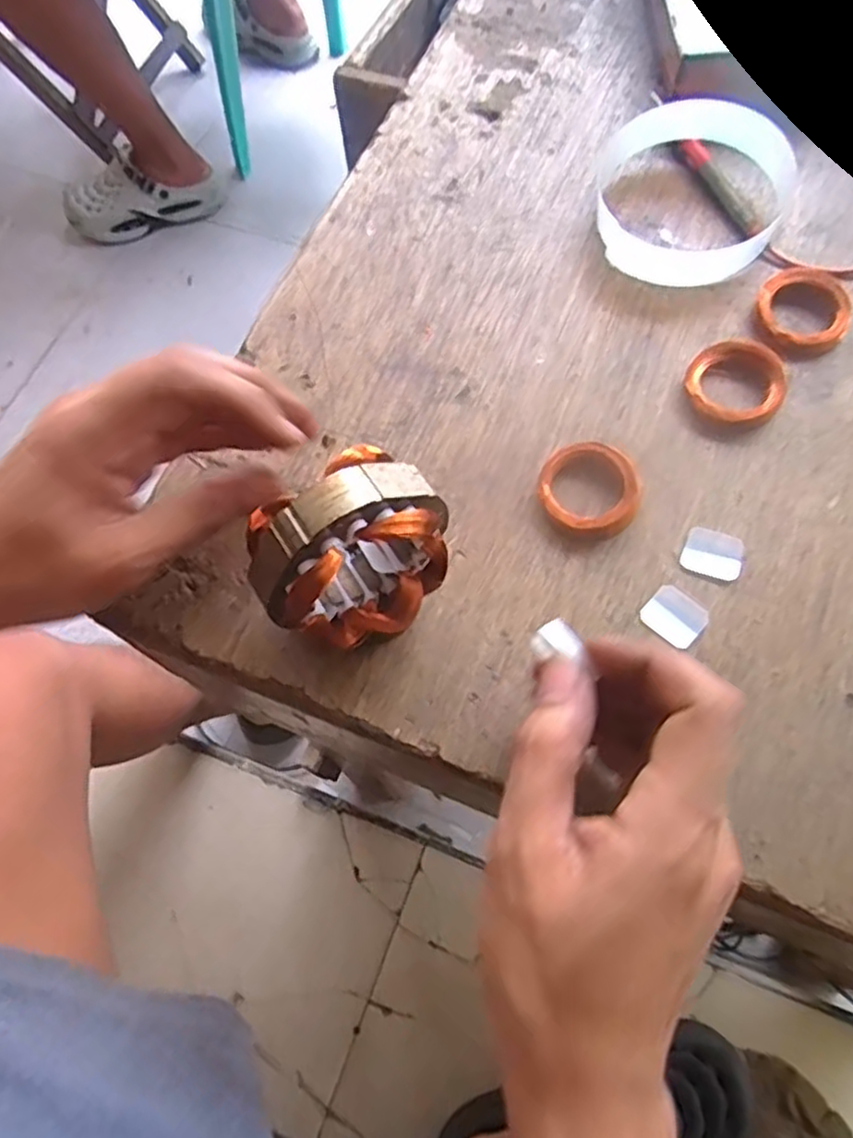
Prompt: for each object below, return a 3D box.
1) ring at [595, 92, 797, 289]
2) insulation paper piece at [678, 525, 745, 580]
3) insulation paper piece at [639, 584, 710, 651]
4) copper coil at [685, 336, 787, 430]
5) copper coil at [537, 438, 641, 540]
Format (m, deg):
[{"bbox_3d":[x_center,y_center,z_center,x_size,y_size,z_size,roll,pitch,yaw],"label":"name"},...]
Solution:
[{"bbox_3d":[0.138,-0.201,0.373,0.089,0.033,0.109,3,68,5],"label":"ring"},{"bbox_3d":[0.126,-0.007,0.310,0.025,0.004,0.022,20,70,11],"label":"insulation paper piece"},{"bbox_3d":[0.105,0.020,0.301,0.024,0.004,0.023,39,75,17],"label":"insulation paper piece"},{"bbox_3d":[0.147,-0.089,0.337,0.044,0.016,0.039,28,72,14],"label":"copper coil"},{"bbox_3d":[0.074,-0.036,0.321,0.045,0.014,0.041,-1,67,3],"label":"copper coil"}]

